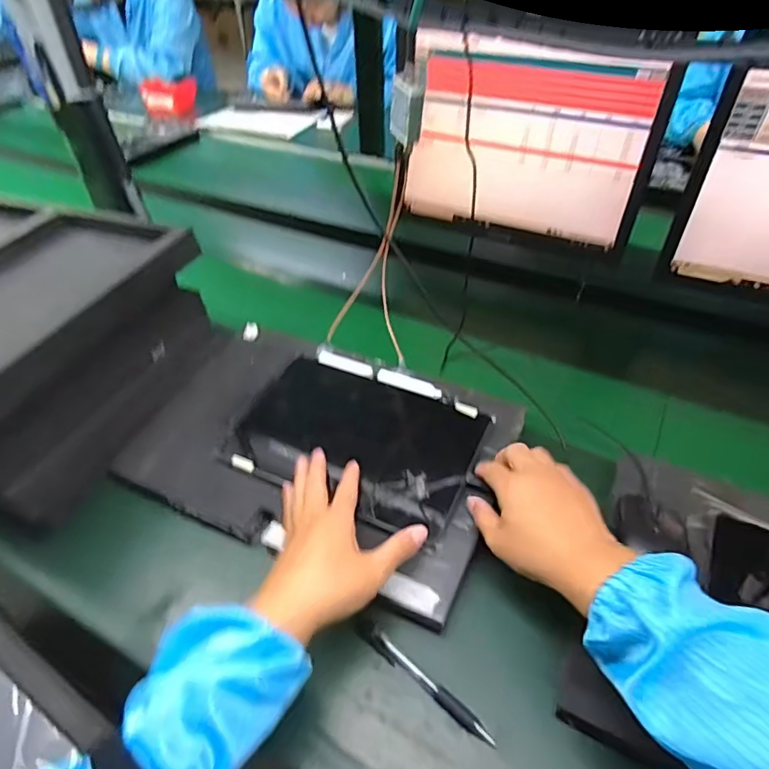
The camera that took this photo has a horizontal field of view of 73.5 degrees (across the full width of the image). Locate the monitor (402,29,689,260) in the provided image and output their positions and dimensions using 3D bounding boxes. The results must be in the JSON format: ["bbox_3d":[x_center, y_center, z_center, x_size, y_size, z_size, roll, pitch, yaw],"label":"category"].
[{"bbox_3d":[0.189,-0.326,0.731,0.351,0.255,0.042,17,48,19],"label":"monitor"}]

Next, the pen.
[{"bbox_3d":[0.032,0.243,0.423,0.130,0.015,0.015,29,53,28],"label":"pen"}]

